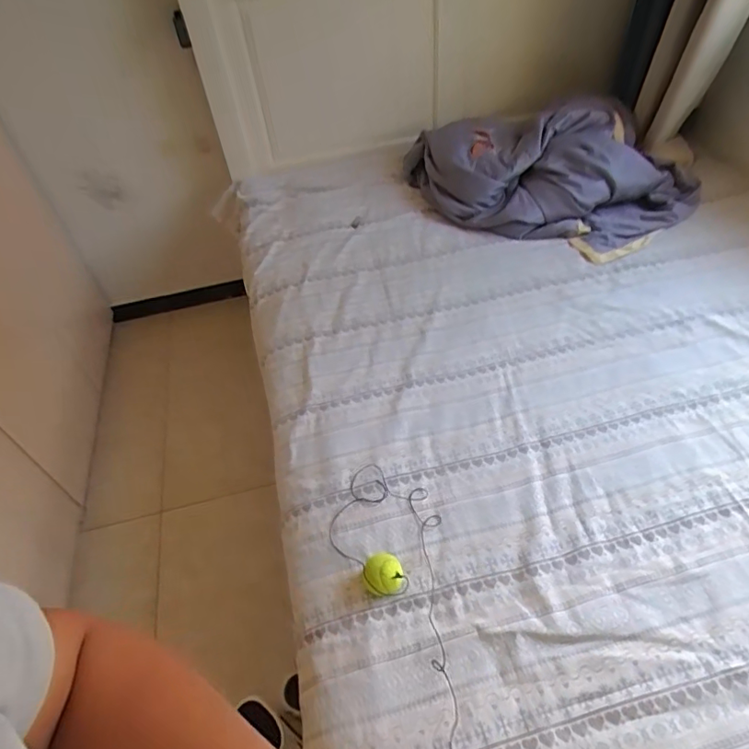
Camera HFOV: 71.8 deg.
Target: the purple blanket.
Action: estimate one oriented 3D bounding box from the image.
[{"bbox_3d":[0.483,-0.593,1.490,0.815,0.193,0.491,20,53,23],"label":"purple blanket"}]

